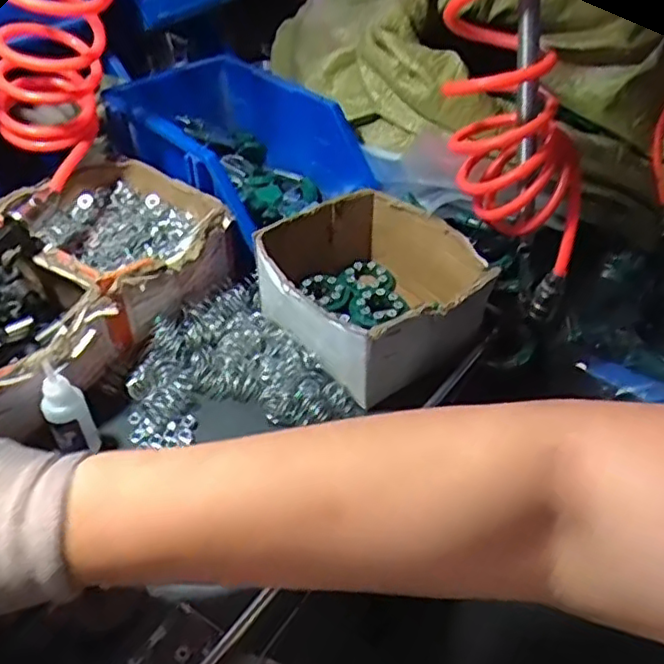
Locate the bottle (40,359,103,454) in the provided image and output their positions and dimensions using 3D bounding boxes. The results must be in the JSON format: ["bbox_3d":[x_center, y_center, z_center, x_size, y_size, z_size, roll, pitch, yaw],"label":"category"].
[{"bbox_3d":[-0.170,0.052,0.416,0.026,0.073,0.021,-22,47,-23],"label":"bottle"}]

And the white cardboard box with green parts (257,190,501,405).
[{"bbox_3d":[0.029,-0.036,0.500,0.141,0.067,0.155,-27,49,-27],"label":"white cardboard box with green parts"}]

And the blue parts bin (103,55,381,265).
[{"bbox_3d":[-0.091,-0.158,0.587,0.222,0.104,0.135,32,50,29],"label":"blue parts bin"}]

